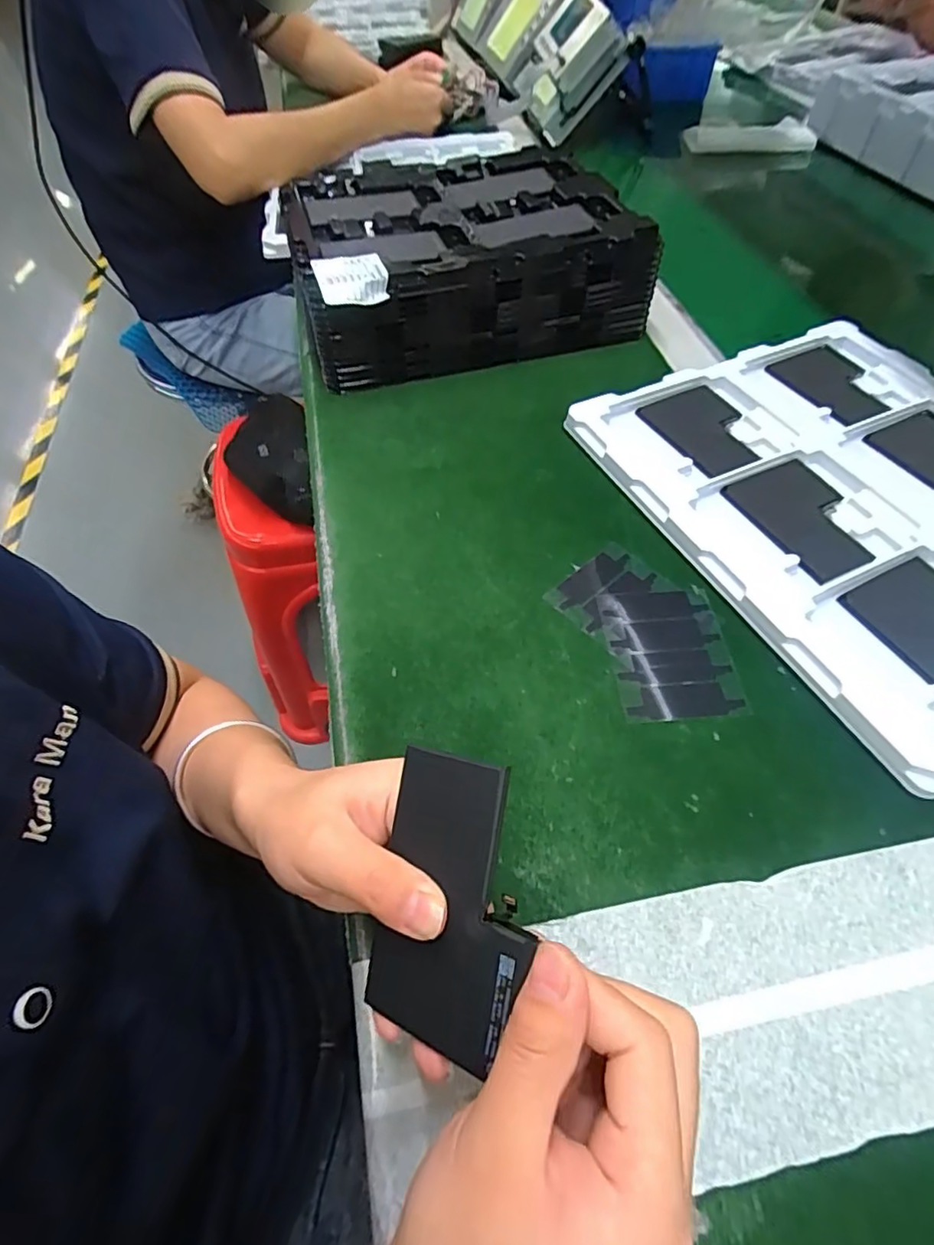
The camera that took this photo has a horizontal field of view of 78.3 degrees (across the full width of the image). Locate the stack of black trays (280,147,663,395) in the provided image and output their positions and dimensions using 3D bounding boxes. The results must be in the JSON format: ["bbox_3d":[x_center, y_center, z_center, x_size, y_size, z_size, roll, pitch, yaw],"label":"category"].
[{"bbox_3d":[-0.010,-0.323,0.511,0.282,0.082,0.227,-16,56,-10],"label":"stack of black trays"}]

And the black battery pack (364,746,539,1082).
[{"bbox_3d":[-0.004,0.090,0.187,0.056,0.006,0.087,6,83,35],"label":"black battery pack"}]

